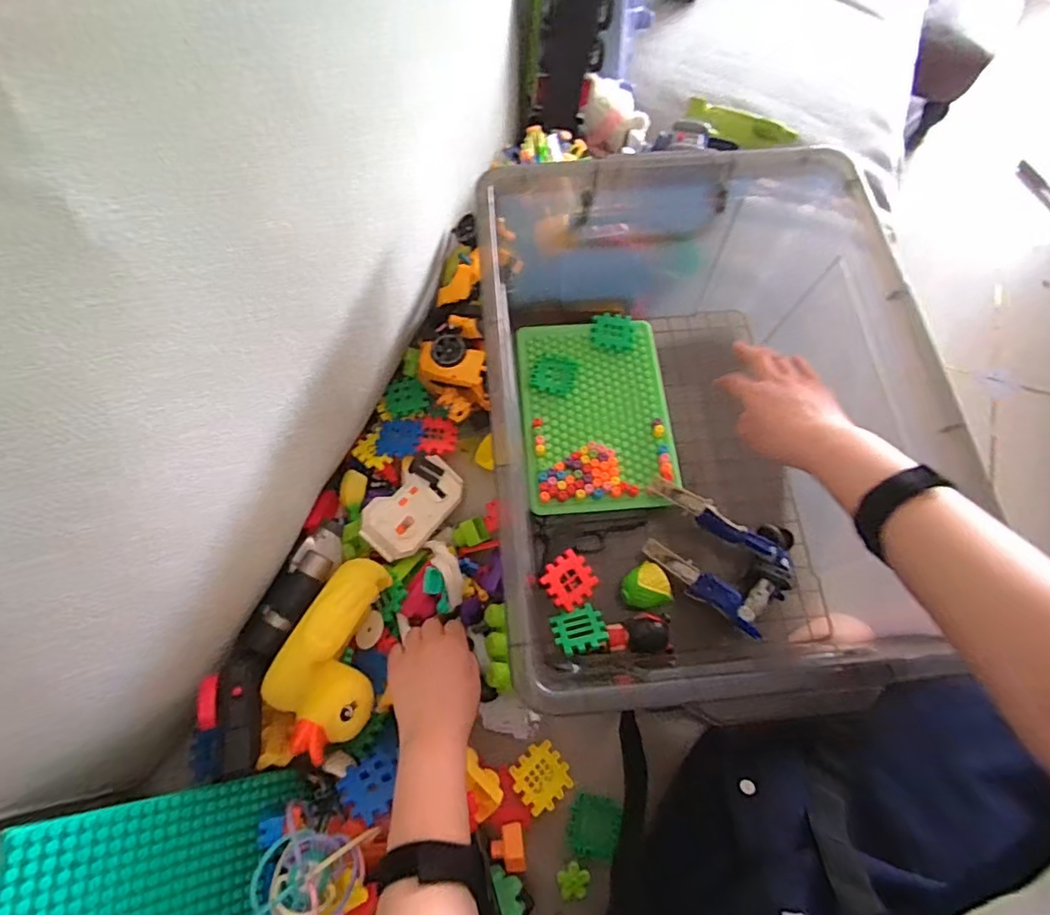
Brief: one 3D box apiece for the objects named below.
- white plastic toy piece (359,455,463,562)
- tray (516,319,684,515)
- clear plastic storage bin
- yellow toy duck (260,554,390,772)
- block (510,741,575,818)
[{"bbox_3d":[-0.125,0.054,0.622,0.074,0.028,0.123,42,61,-12],"label":"white plastic toy piece"},{"bbox_3d":[0.086,-0.055,0.676,0.171,0.021,0.246,-5,66,-1],"label":"tray"},{"bbox_3d":[0.155,-0.074,0.600,0.373,0.254,0.552,-6,66,-1],"label":"clear plastic storage bin"},{"bbox_3d":[-0.158,0.174,0.497,0.085,0.093,0.154,28,70,13],"label":"yellow toy duck"},{"bbox_3d":[0.016,0.313,0.548,0.053,0.004,0.052,-31,74,-27],"label":"block"}]

